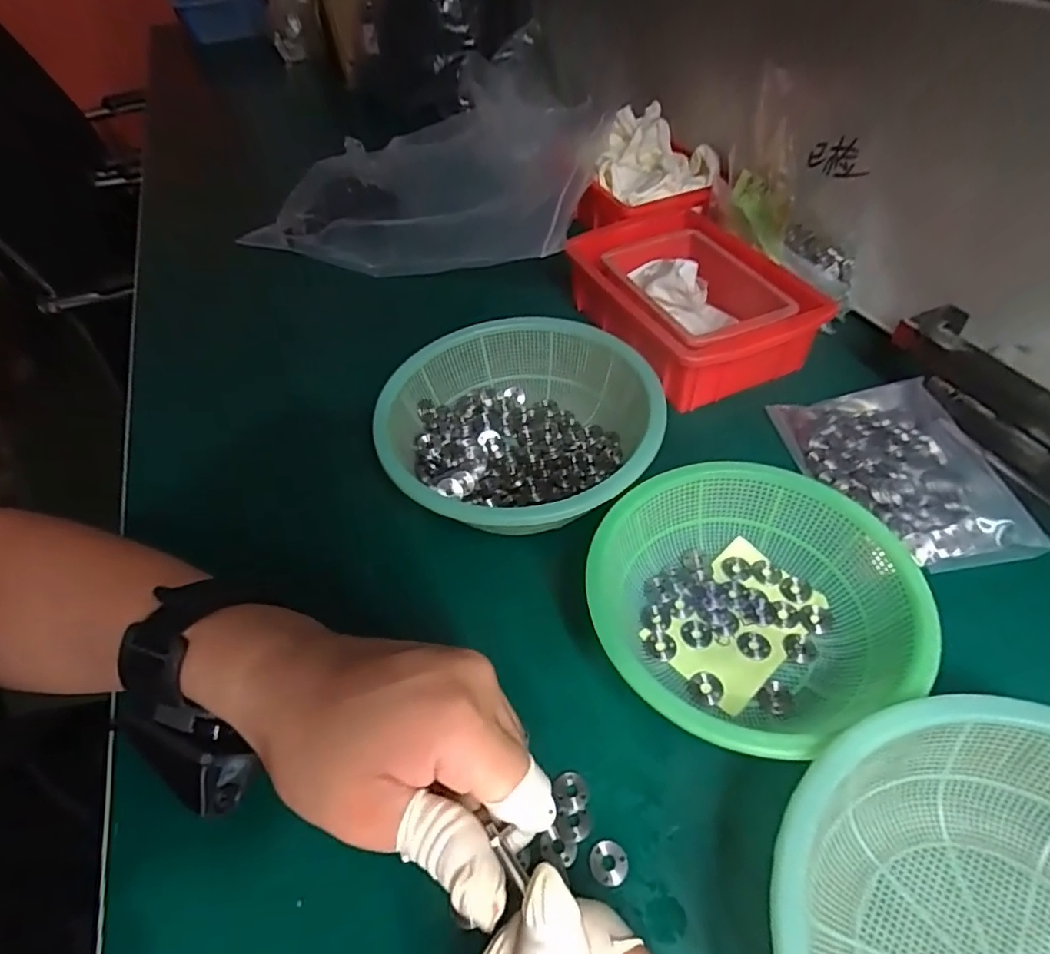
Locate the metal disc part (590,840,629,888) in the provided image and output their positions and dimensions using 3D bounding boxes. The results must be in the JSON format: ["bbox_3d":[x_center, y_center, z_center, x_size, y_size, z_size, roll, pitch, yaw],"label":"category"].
[{"bbox_3d":[0.038,0.174,0.261,0.017,0.004,0.017,-3,50,3],"label":"metal disc part"}]

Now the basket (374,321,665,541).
[{"bbox_3d":[0.000,-0.034,0.404,0.178,0.056,0.180,-3,50,3],"label":"basket"}]

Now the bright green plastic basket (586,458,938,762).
[{"bbox_3d":[0.117,0.066,0.315,0.158,0.049,0.150,-3,50,3],"label":"bright green plastic basket"}]

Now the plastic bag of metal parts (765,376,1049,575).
[{"bbox_3d":[0.251,-0.006,0.391,0.113,0.021,0.148,-6,50,1],"label":"plastic bag of metal parts"}]

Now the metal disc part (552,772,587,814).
[{"bbox_3d":[0.022,0.153,0.281,0.016,0.004,0.018,-1,50,5],"label":"metal disc part"}]

